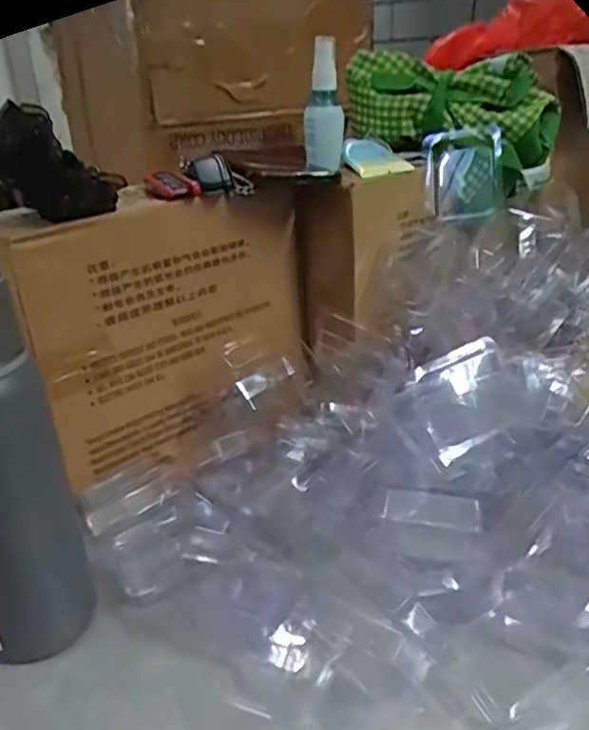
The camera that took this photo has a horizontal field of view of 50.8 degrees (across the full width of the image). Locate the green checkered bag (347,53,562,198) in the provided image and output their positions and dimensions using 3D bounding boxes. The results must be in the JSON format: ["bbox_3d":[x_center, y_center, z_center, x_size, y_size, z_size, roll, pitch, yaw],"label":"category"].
[{"bbox_3d":[0.162,-0.269,0.650,0.228,0.117,0.071,22,32,15],"label":"green checkered bag"}]

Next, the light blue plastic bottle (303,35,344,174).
[{"bbox_3d":[0.027,-0.250,0.602,0.034,0.118,0.031,3,26,12],"label":"light blue plastic bottle"}]

